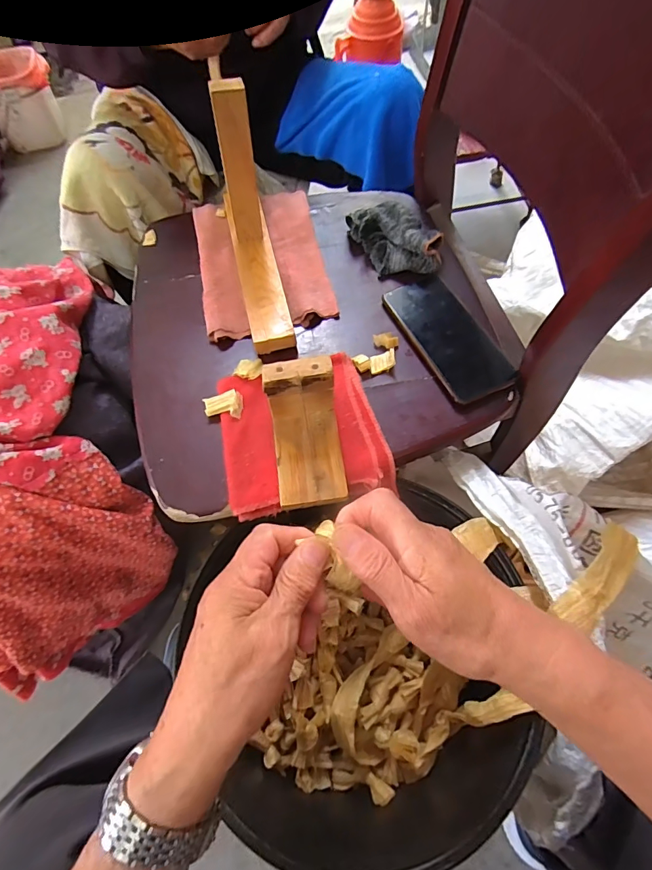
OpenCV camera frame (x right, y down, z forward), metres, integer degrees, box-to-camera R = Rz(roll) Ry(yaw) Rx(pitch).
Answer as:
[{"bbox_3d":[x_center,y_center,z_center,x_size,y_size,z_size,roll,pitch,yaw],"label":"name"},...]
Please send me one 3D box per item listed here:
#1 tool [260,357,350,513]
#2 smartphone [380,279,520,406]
[{"bbox_3d":[-0.018,0.001,0.374,0.060,0.081,0.107,-8,64,0],"label":"tool"},{"bbox_3d":[0.131,-0.109,0.463,0.075,0.010,0.164,-25,65,-9],"label":"smartphone"}]

